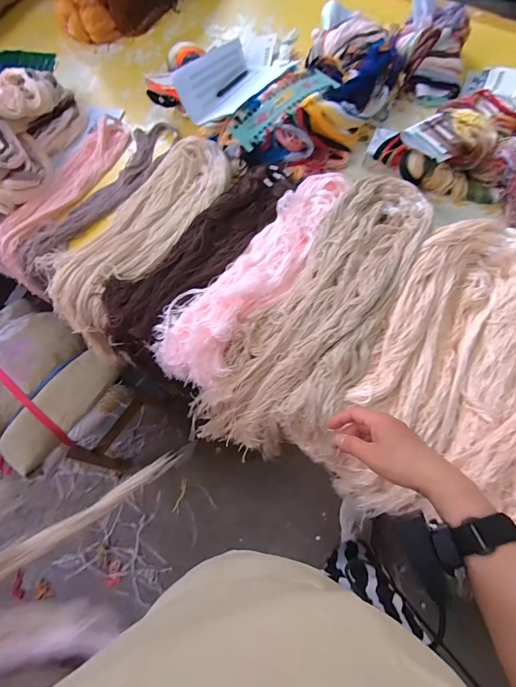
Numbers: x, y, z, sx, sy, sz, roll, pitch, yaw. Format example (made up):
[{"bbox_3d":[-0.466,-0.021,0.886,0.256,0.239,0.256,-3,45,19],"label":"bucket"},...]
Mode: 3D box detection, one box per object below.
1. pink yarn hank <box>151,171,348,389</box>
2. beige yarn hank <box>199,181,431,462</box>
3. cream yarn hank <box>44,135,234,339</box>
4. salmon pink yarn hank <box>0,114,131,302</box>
[{"bbox_3d":[0.015,-0.156,0.722,0.161,0.083,0.528,32,73,13],"label":"pink yarn hank"},{"bbox_3d":[0.123,-0.078,0.682,0.220,0.089,0.582,25,72,10],"label":"beige yarn hank"},{"bbox_3d":[-0.229,-0.246,0.783,0.187,0.075,0.468,37,74,14],"label":"cream yarn hank"},{"bbox_3d":[-0.426,-0.338,0.885,0.113,0.120,0.427,23,71,10],"label":"salmon pink yarn hank"}]

